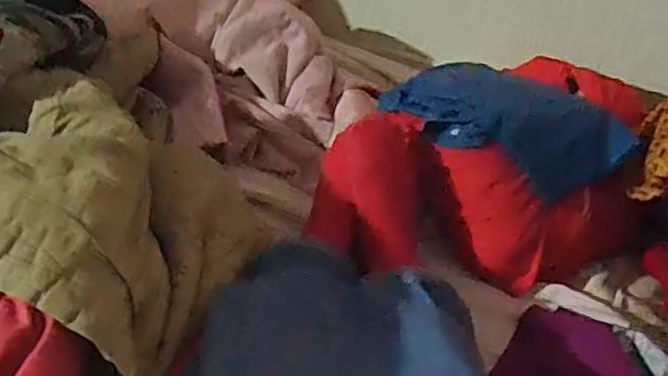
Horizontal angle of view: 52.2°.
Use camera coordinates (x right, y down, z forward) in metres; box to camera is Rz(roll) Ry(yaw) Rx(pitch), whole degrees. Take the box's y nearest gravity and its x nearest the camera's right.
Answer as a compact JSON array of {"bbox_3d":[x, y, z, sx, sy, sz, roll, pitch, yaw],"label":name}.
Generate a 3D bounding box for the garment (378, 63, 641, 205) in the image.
[{"bbox_3d":[0.193,-0.084,0.834,0.309,0.099,0.155,28,43,27],"label":"garment"}]

